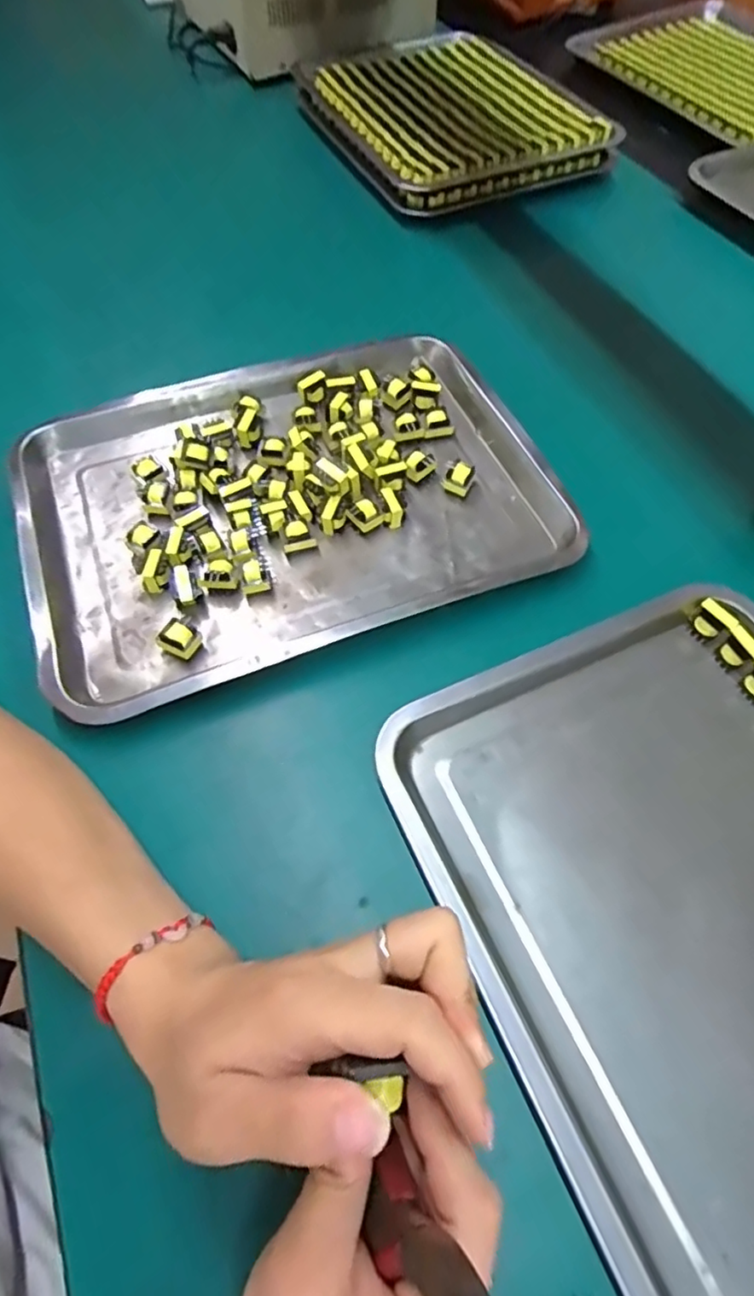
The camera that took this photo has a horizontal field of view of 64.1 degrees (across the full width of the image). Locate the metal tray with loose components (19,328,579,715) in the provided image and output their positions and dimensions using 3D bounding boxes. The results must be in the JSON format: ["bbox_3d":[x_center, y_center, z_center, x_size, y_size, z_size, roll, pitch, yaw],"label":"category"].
[{"bbox_3d":[-0.064,-0.116,0.462,0.378,0.035,0.280,-20,62,-10],"label":"metal tray with loose components"}]

